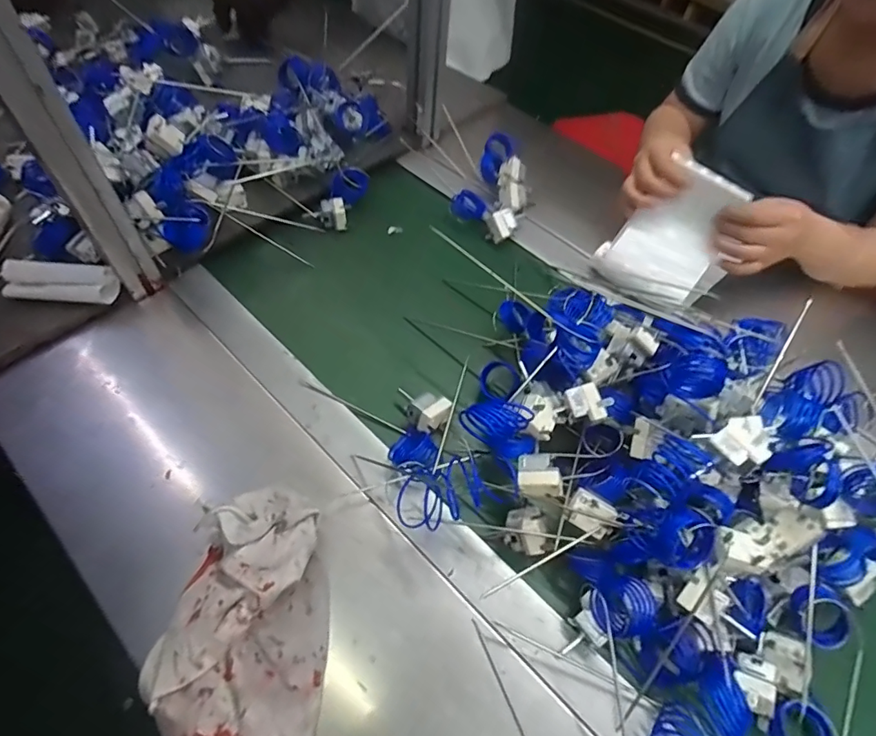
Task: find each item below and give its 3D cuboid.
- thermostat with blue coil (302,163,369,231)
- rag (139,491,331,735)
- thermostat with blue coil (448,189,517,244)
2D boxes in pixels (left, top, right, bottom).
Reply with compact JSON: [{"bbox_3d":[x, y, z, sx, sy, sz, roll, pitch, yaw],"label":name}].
[{"bbox_3d":[-0.138,-0.238,0.696,0.052,0.035,0.092,24,75,12],"label":"thermostat with blue coil"},{"bbox_3d":[-0.156,0.211,0.383,0.135,0.052,0.237,1,56,-4],"label":"rag"},{"bbox_3d":[0.065,-0.212,0.694,0.091,0.029,0.044,36,61,18],"label":"thermostat with blue coil"}]

